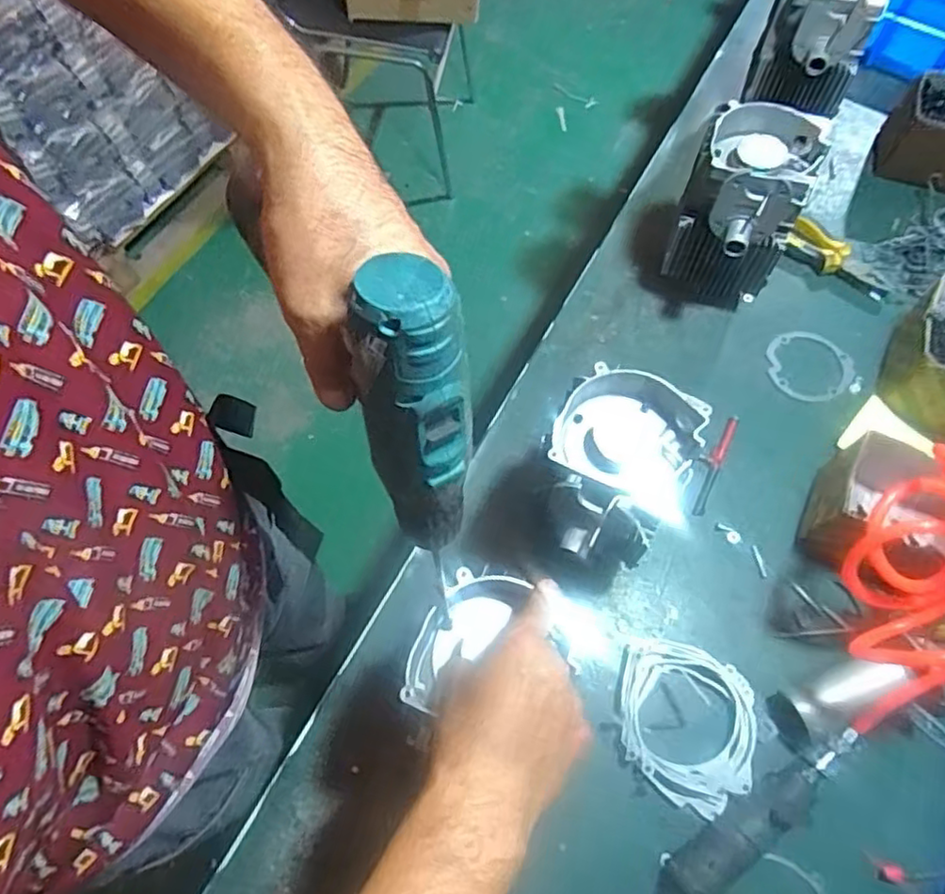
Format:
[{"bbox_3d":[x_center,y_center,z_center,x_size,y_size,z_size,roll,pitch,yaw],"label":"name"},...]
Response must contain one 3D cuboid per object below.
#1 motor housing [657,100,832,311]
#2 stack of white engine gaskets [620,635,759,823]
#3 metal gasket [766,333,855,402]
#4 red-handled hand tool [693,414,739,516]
[{"bbox_3d":[0.296,-0.249,0.751,0.123,0.215,0.149,21,67,5],"label":"motor housing"},{"bbox_3d":[0.202,0.264,0.620,0.122,0.024,0.141,15,67,3],"label":"stack of white engine gaskets"},{"bbox_3d":[0.414,-0.101,0.799,0.100,0.010,0.099,1,67,-3],"label":"metal gasket"},{"bbox_3d":[0.281,0.020,0.751,0.016,0.009,0.136,25,68,7],"label":"red-handled hand tool"}]

